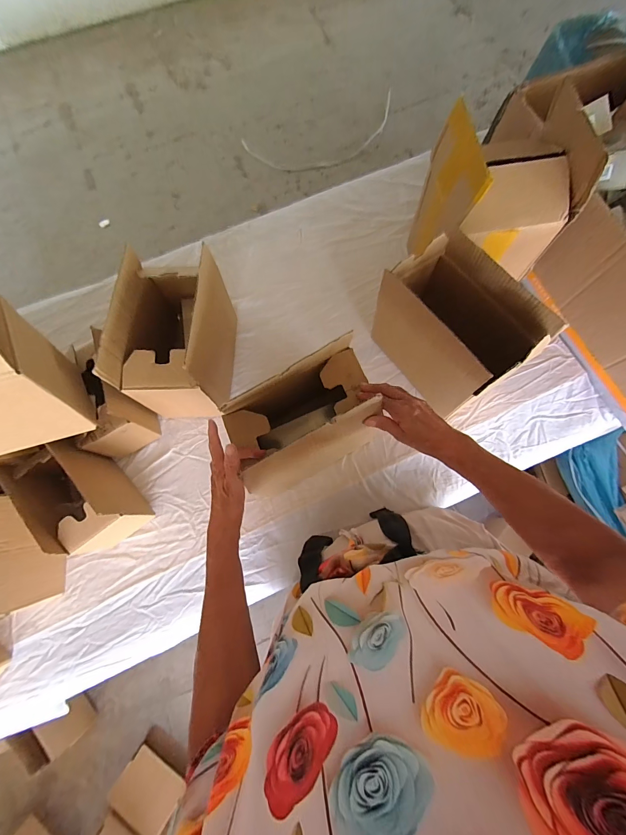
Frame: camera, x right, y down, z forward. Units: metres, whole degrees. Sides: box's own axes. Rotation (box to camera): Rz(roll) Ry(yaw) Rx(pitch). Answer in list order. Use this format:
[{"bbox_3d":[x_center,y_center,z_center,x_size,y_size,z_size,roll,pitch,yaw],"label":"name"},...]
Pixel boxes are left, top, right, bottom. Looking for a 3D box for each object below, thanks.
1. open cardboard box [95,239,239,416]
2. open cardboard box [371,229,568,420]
[{"bbox_3d":[-0.242,-0.146,0.607,0.148,0.206,0.230,2,76,1],"label":"open cardboard box"},{"bbox_3d":[0.245,-0.165,0.582,0.149,0.198,0.237,-40,77,-9],"label":"open cardboard box"}]

